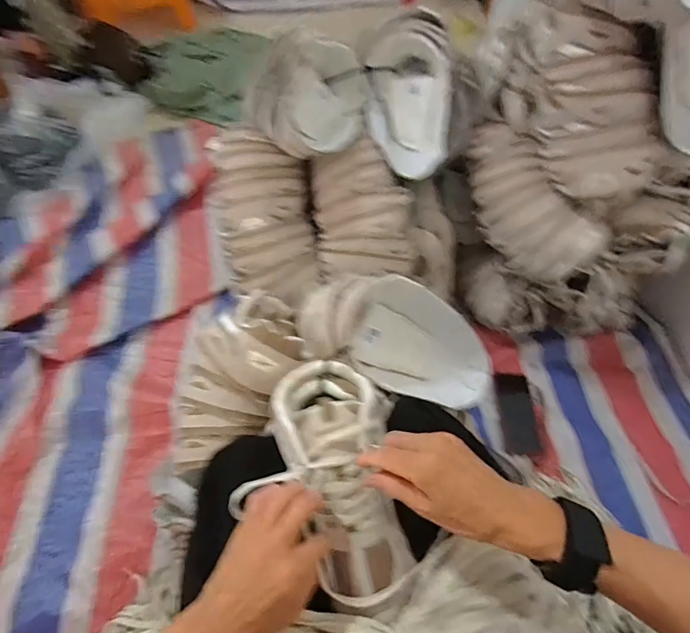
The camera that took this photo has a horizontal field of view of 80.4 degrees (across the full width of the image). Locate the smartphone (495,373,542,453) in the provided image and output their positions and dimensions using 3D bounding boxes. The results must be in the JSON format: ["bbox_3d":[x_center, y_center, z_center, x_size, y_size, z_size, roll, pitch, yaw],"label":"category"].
[{"bbox_3d":[0.352,0.195,0.832,0.063,0.010,0.165,-9,58,14],"label":"smartphone"}]

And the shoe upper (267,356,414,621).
[{"bbox_3d":[0.001,0.151,0.399,0.108,0.061,0.227,-13,67,-12],"label":"shoe upper"}]

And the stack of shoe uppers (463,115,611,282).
[{"bbox_3d":[0.327,-0.228,0.739,0.142,0.128,0.333,-7,58,-6],"label":"stack of shoe uppers"}]

